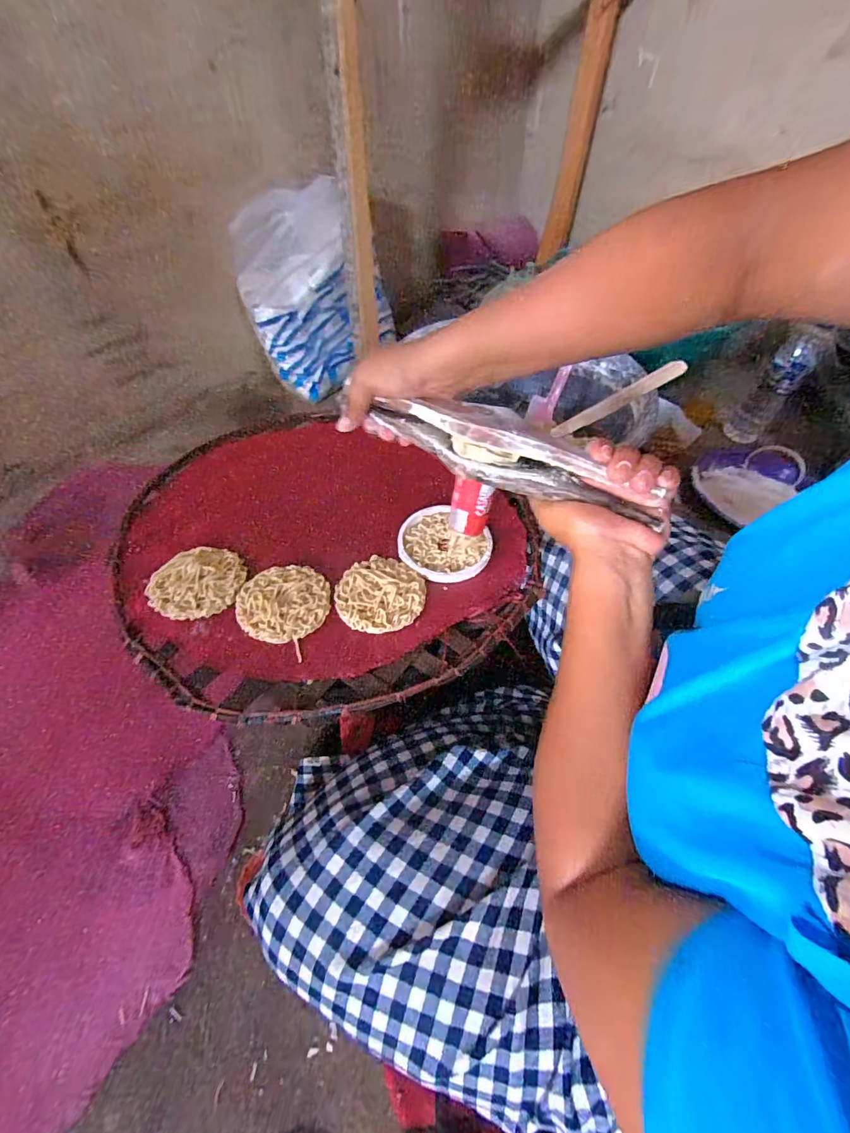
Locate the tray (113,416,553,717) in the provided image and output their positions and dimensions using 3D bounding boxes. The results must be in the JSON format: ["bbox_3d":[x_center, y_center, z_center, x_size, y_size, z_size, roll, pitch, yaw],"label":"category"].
[{"bbox_3d":[-0.087,-0.022,0.422,0.331,0.028,0.331,-31,59,-22],"label":"tray"}]

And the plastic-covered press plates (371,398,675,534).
[{"bbox_3d":[0.061,-0.094,0.347,0.232,0.044,0.064,26,57,16],"label":"plastic-covered press plates"}]

